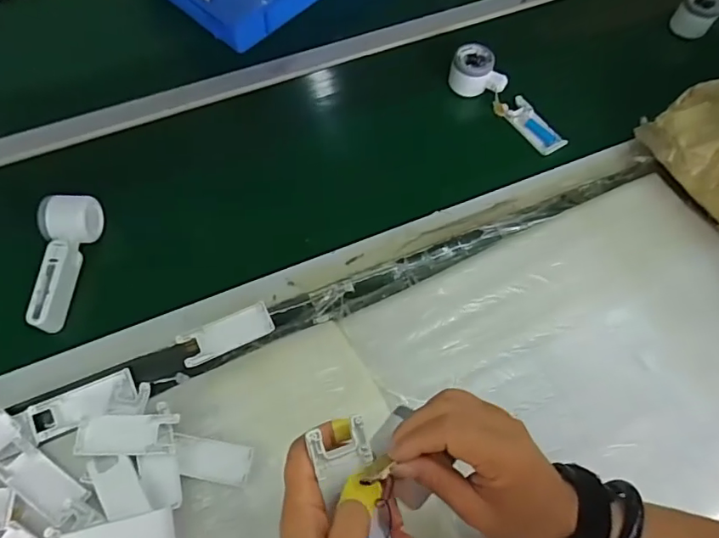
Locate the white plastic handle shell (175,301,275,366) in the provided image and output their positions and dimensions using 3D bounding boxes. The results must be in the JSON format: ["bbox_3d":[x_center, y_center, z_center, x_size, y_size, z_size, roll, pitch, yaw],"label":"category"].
[{"bbox_3d":[-0.152,0.075,0.585,0.104,0.013,0.038,-24,69,-12],"label":"white plastic handle shell"}]

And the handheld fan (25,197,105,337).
[{"bbox_3d":[-0.358,-0.009,0.601,0.053,0.054,0.161,4,65,0],"label":"handheld fan"}]

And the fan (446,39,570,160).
[{"bbox_3d":[0.217,-0.247,0.734,0.060,0.053,0.200,-41,73,-18],"label":"fan"}]

